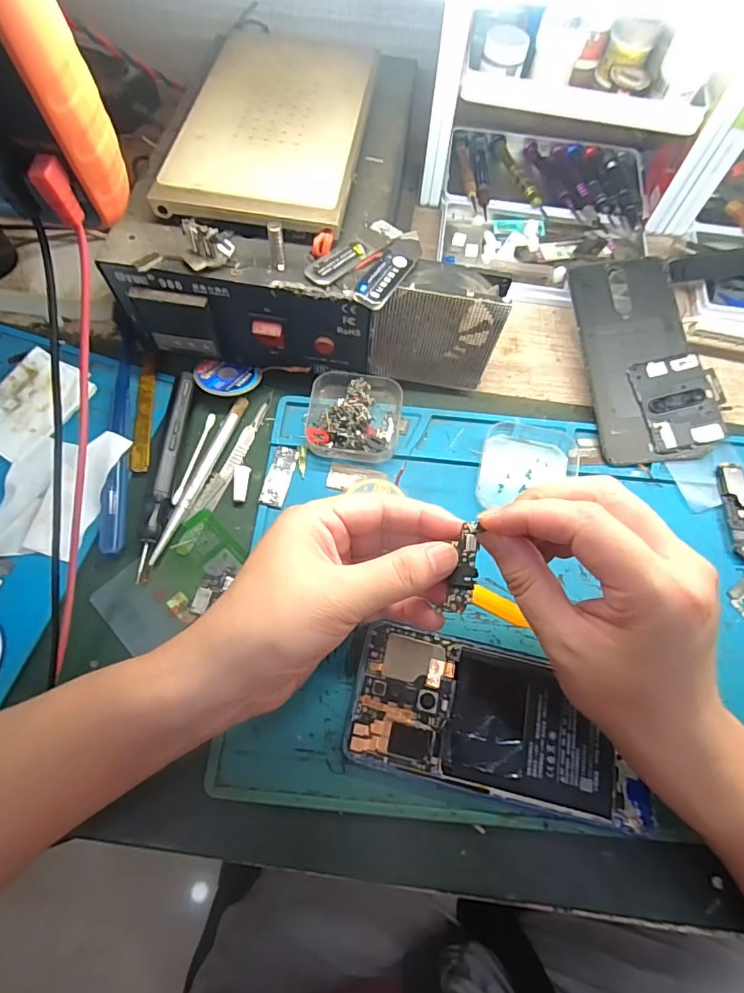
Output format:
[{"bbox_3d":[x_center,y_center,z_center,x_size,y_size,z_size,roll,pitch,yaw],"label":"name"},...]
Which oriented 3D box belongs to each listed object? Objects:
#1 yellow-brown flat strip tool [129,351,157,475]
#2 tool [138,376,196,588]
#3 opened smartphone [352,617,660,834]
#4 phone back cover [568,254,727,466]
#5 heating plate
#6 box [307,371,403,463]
[{"bbox_3d":[-0.158,-0.058,0.332,0.011,0.008,0.088,-5,67,-4],"label":"yellow-brown flat strip tool"},{"bbox_3d":[-0.133,-0.018,0.310,0.011,0.013,0.141,3,67,-1],"label":"tool"},{"bbox_3d":[0.068,0.122,0.261,0.155,0.010,0.070,13,67,3],"label":"opened smartphone"},{"bbox_3d":[0.198,-0.103,0.350,0.082,0.006,0.159,-6,76,6],"label":"phone back cover"},{"bbox_3d":[-0.062,-0.246,0.317,0.113,0.020,0.193,9,68,1],"label":"heating plate"},{"bbox_3d":[-0.011,-0.057,0.328,0.063,0.021,0.065,1,67,-2],"label":"box"}]

